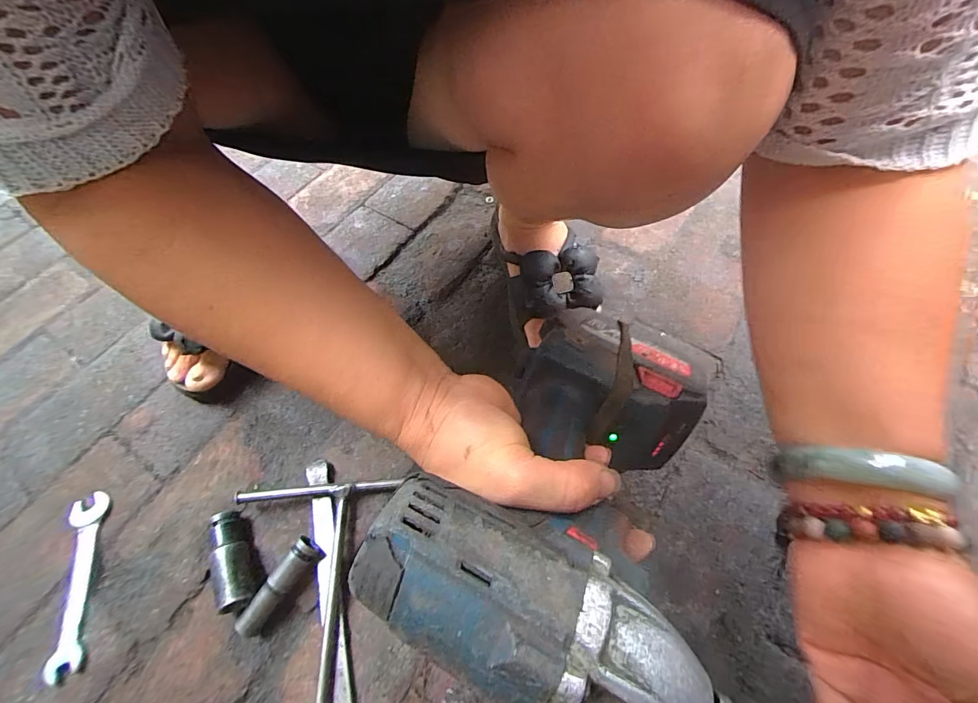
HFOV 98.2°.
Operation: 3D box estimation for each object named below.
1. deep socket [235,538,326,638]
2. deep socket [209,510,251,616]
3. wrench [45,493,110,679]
[{"bbox_3d":[-0.177,0.199,0.358,0.021,0.025,0.081,35,68,21],"label":"deep socket"},{"bbox_3d":[-0.226,0.183,0.373,0.027,0.027,0.080,-27,62,-11],"label":"deep socket"},{"bbox_3d":[-0.372,0.204,0.382,0.031,0.010,0.149,-18,61,-6],"label":"wrench"}]

